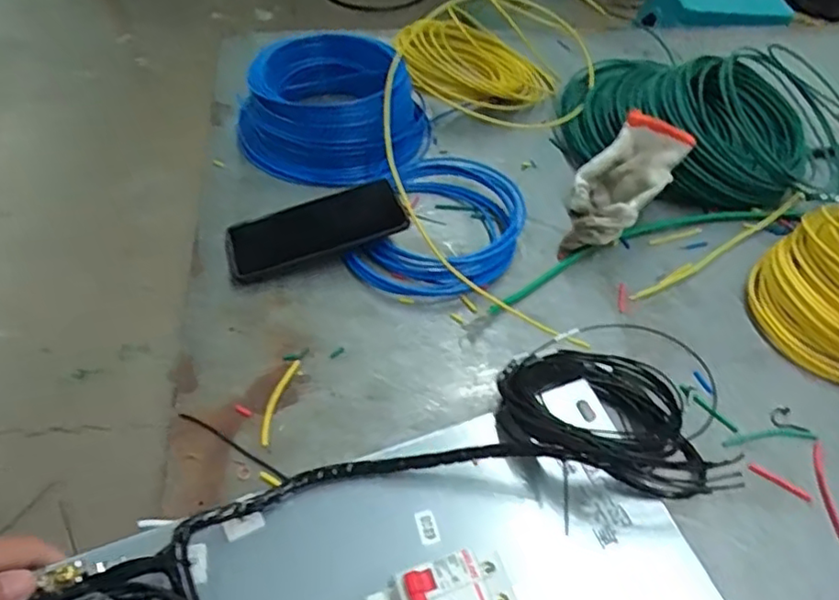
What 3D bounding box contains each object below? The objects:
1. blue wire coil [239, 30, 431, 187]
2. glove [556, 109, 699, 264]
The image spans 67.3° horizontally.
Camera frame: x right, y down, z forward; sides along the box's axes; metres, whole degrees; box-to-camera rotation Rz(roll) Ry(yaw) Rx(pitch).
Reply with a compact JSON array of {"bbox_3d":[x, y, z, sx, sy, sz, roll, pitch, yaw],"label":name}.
[{"bbox_3d":[-0.091,-0.214,0.686,0.196,0.074,0.169,-1,49,-4],"label":"blue wire coil"},{"bbox_3d":[0.198,-0.114,0.633,0.086,0.071,0.163,29,53,20],"label":"glove"}]

